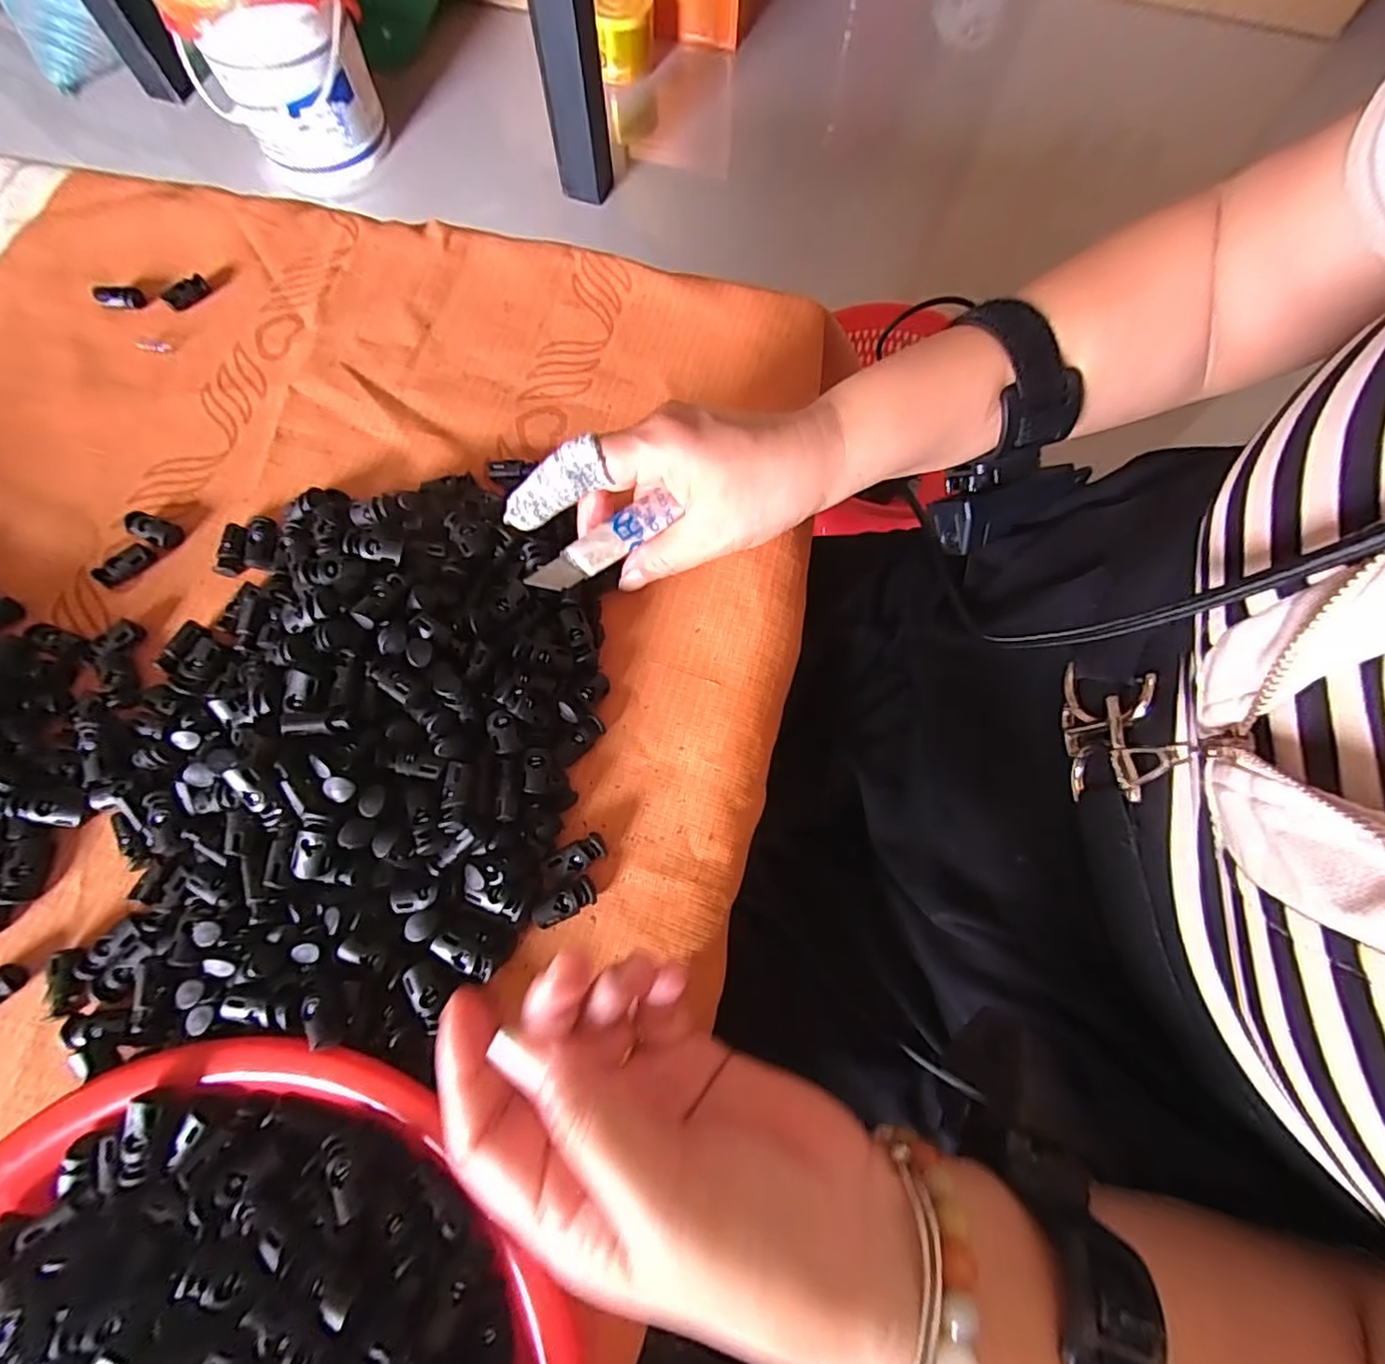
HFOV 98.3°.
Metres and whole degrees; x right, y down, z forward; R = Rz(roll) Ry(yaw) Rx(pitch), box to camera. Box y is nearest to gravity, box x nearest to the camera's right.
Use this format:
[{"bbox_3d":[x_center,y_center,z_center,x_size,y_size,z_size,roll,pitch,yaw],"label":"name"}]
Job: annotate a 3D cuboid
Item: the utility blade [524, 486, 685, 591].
[{"bbox_3d":[-0.040,-0.064,0.274,0.074,0.005,0.021,-38,77,-15],"label":"utility blade"}]

